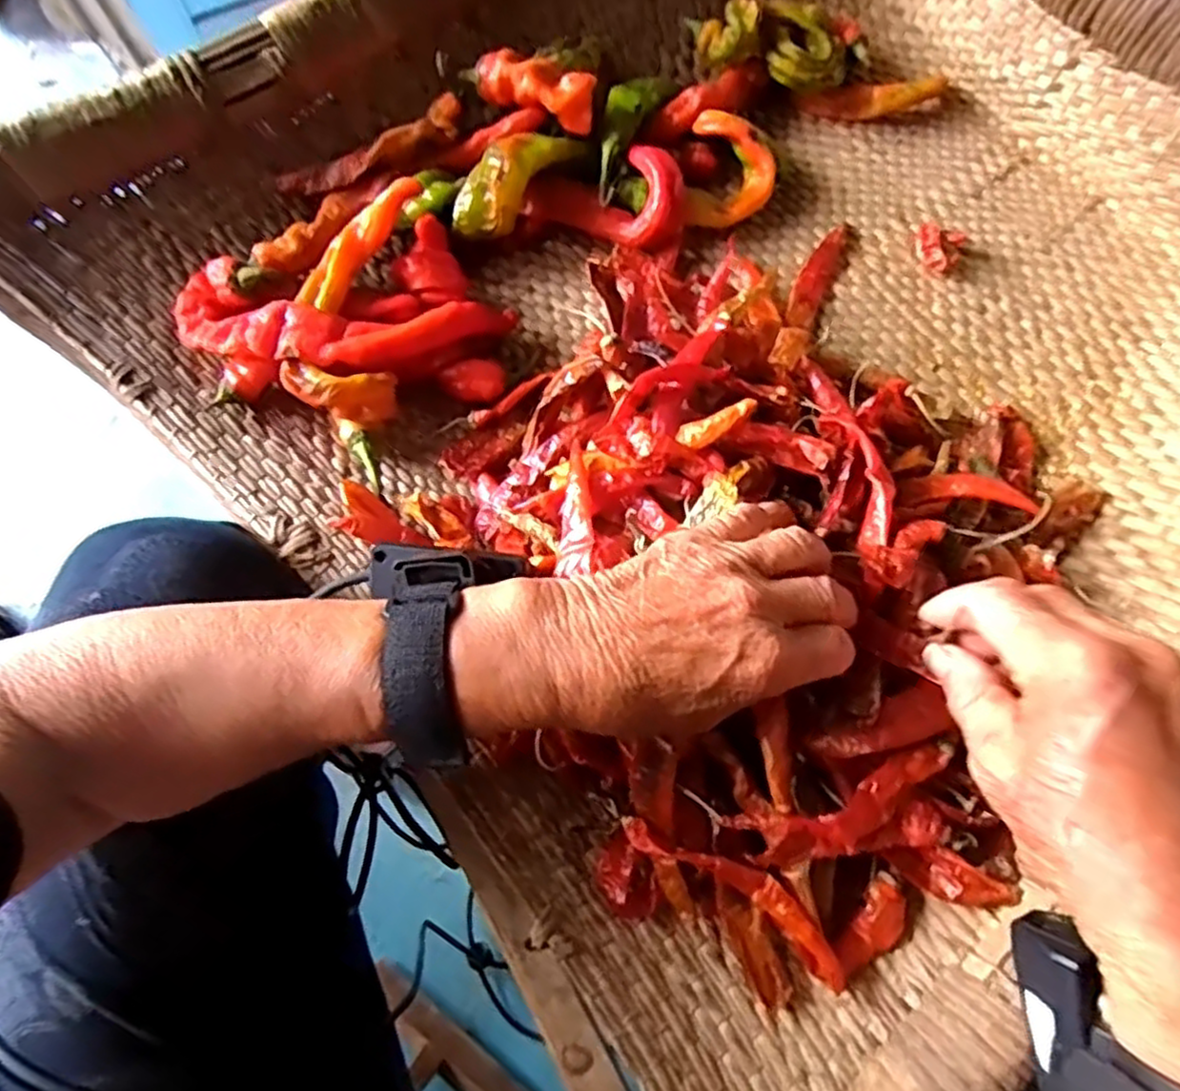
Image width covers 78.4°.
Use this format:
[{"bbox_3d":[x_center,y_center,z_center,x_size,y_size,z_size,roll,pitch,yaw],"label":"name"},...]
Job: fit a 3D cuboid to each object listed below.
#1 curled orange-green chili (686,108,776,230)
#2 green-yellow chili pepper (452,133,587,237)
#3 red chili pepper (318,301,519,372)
[{"bbox_3d":[0.090,-0.232,0.457,0.052,0.031,0.080,7,72,4],"label":"curled orange-green chili"},{"bbox_3d":[-0.045,-0.221,0.433,0.033,0.032,0.086,38,76,13],"label":"green-yellow chili pepper"},{"bbox_3d":[-0.091,-0.116,0.399,0.112,0.029,0.018,-21,71,-19],"label":"red chili pepper"}]

